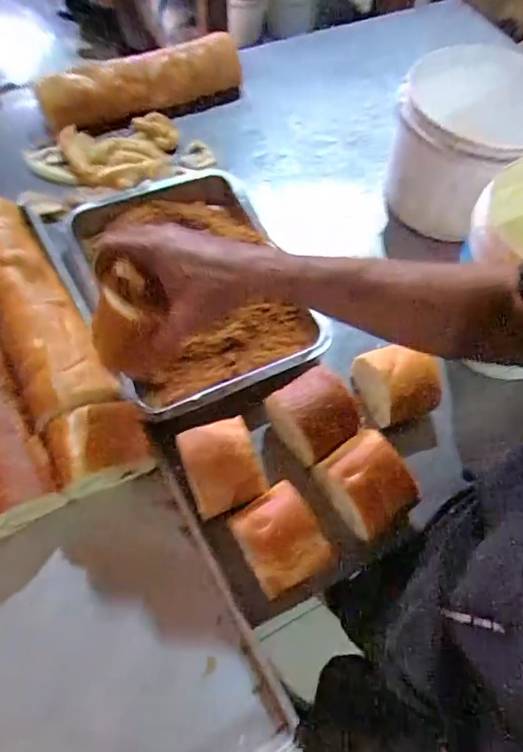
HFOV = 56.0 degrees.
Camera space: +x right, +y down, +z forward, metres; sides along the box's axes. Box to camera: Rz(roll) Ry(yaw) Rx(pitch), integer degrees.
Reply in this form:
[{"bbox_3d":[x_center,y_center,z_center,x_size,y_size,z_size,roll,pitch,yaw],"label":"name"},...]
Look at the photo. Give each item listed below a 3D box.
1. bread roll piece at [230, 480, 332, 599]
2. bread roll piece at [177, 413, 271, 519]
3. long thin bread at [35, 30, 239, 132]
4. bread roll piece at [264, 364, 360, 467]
[{"bbox_3d":[0.017,0.158,0.481,0.074,0.049,0.087,-26,67,-15],"label":"bread roll piece"},{"bbox_3d":[-0.042,0.089,0.508,0.072,0.050,0.088,-19,65,-12],"label":"bread roll piece"},{"bbox_3d":[-0.199,-0.482,0.815,0.321,0.088,0.089,-22,66,-13],"label":"long thin bread"},{"bbox_3d":[0.057,0.041,0.537,0.079,0.050,0.088,-30,68,-16],"label":"bread roll piece"}]

